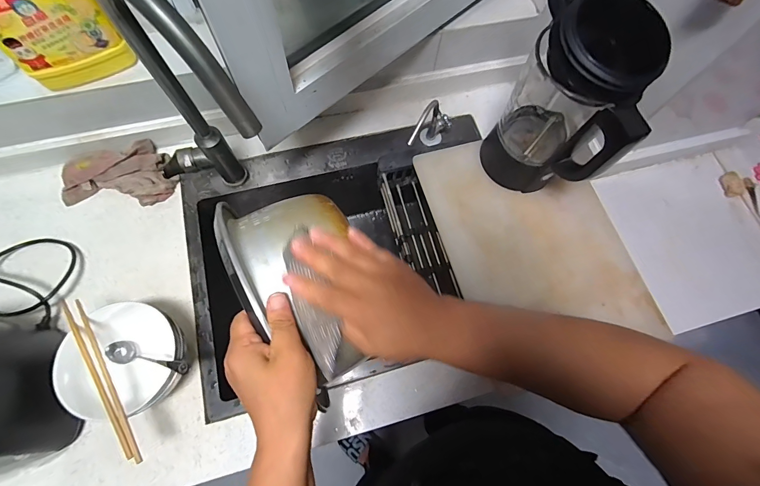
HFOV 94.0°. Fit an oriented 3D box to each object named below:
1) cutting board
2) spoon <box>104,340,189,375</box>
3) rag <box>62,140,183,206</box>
[{"bbox_3d":[0.271,-0.020,0.643,0.303,0.019,0.402,-14,72,-7],"label":"cutting board"},{"bbox_3d":[-0.314,0.155,0.480,0.138,0.032,0.028,-1,68,26],"label":"spoon"},{"bbox_3d":[-0.465,-0.129,0.631,0.180,0.043,0.116,-2,71,-3],"label":"rag"}]

